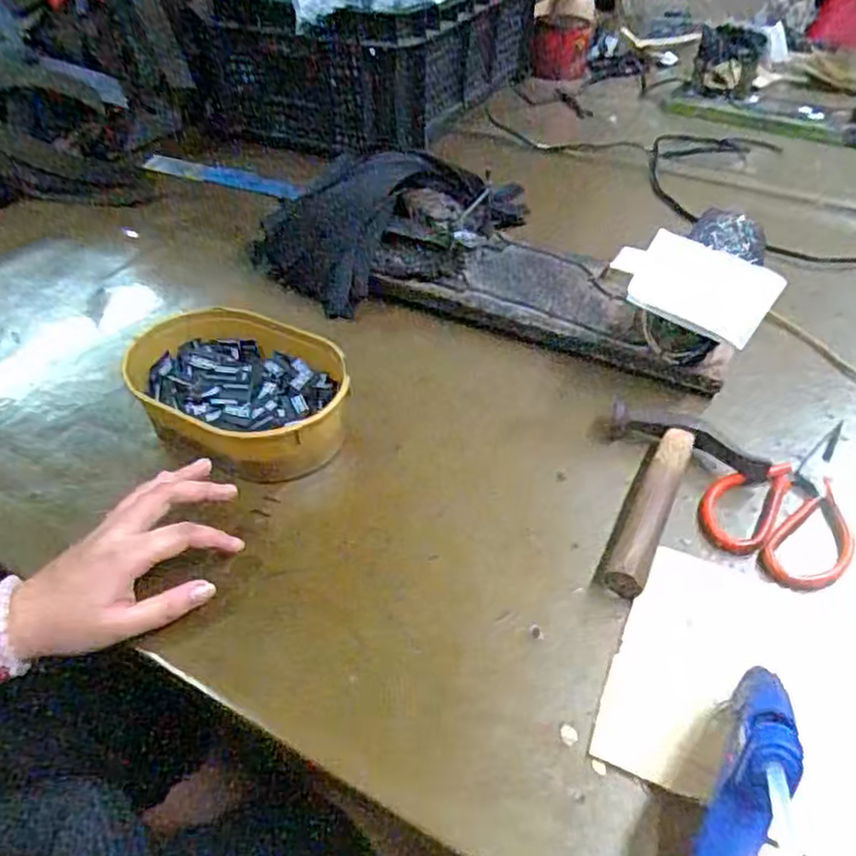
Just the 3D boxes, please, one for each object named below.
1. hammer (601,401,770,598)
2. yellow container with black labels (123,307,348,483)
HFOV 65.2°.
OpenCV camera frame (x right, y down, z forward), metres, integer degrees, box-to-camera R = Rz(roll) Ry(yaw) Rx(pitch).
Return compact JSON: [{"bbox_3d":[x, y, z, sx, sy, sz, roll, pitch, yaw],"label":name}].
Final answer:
[{"bbox_3d":[0.168,0.054,0.492,0.116,0.029,0.164,25,48,24],"label":"hammer"},{"bbox_3d":[-0.154,-0.032,0.561,0.212,0.066,0.134,21,47,20],"label":"yellow container with black labels"}]

